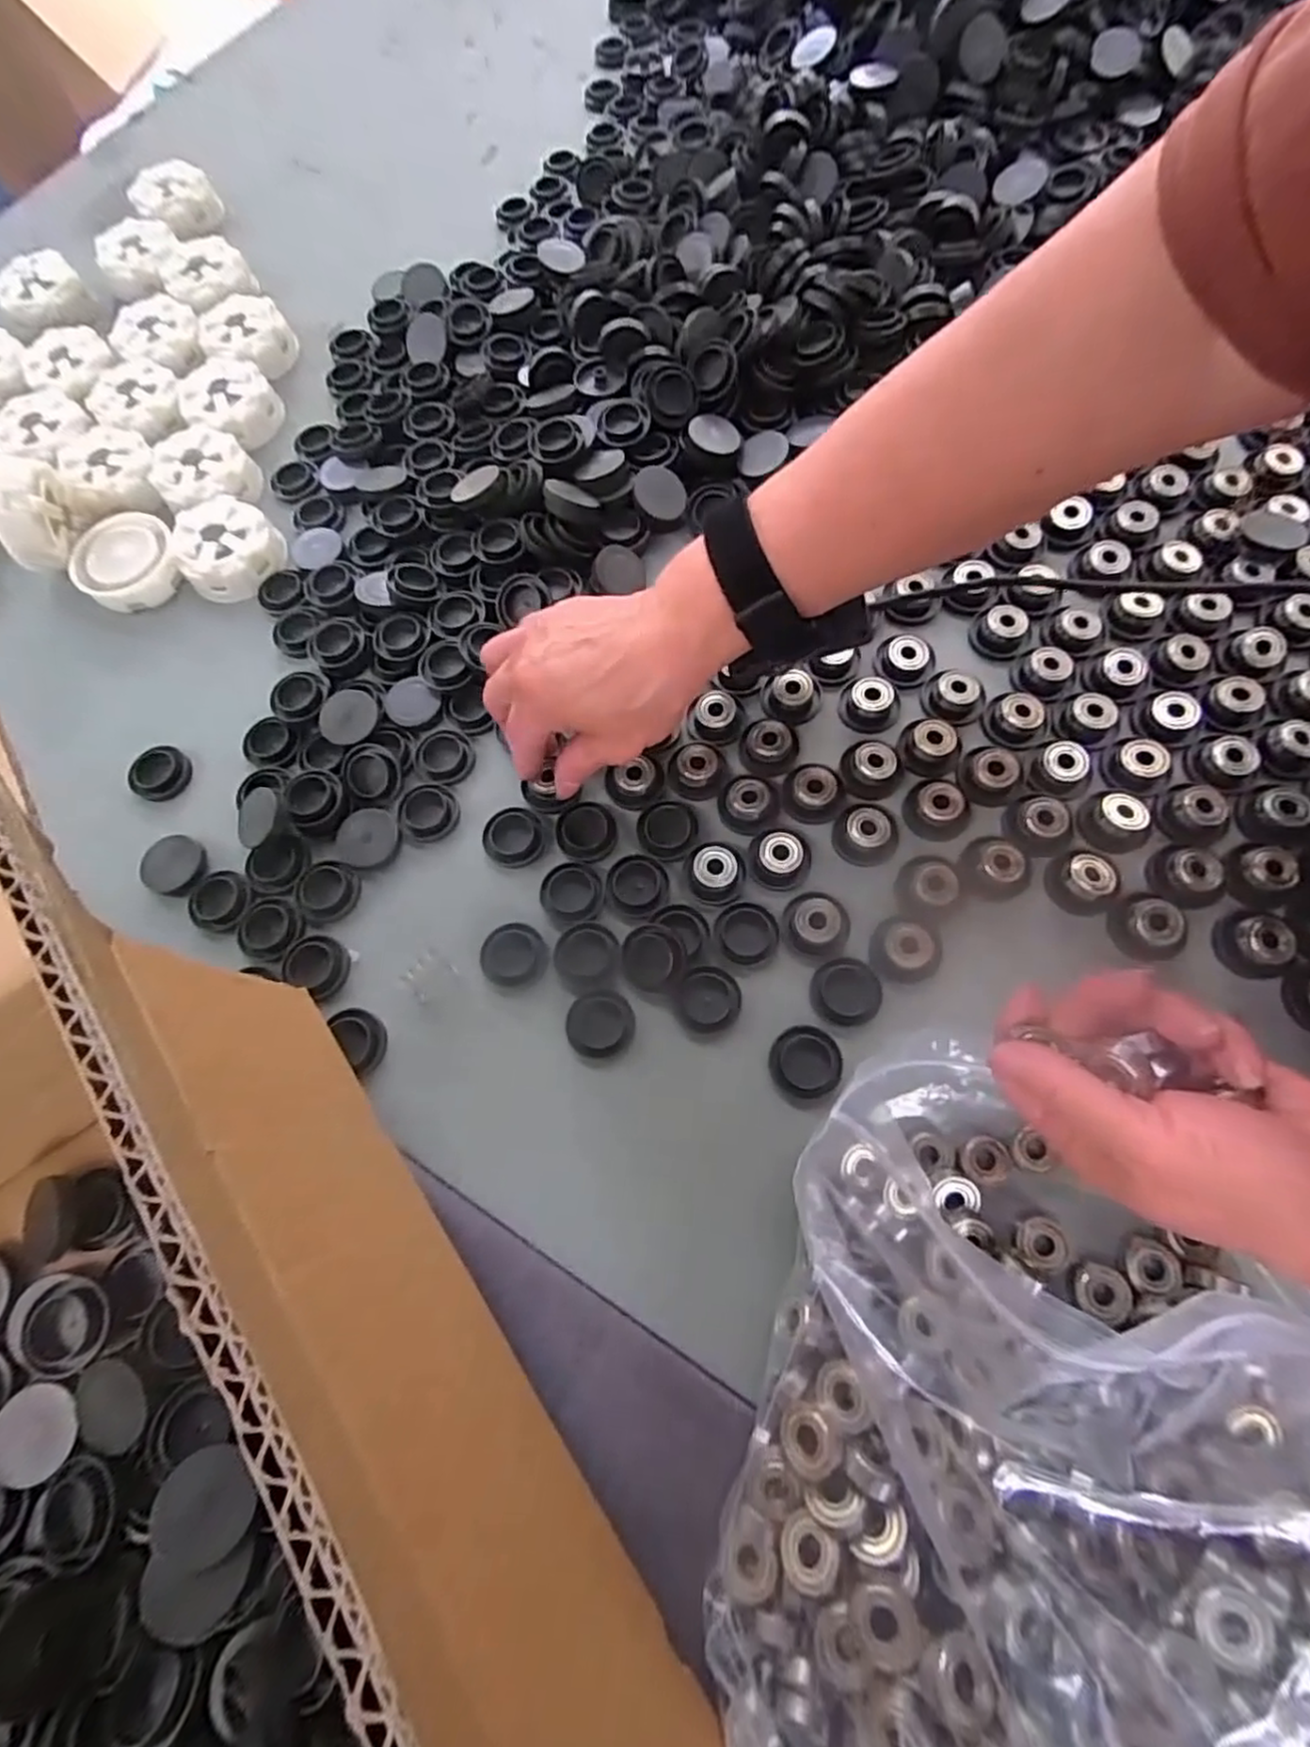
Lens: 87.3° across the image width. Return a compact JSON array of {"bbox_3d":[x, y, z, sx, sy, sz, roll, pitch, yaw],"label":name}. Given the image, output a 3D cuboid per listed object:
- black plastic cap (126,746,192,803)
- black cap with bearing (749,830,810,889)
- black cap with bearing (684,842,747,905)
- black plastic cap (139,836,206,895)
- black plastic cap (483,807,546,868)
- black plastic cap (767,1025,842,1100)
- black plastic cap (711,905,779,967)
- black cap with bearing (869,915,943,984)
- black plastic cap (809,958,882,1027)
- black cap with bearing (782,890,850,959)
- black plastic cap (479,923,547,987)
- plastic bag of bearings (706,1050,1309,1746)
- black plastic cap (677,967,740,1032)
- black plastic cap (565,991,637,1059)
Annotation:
[{"bbox_3d":[-0.280,-0.058,0.389,0.028,0.010,0.035,2,72,6],"label":"black plastic cap"},{"bbox_3d":[0.063,-0.007,0.346,0.031,0.014,0.027,11,73,9],"label":"black cap with bearing"},{"bbox_3d":[0.030,-0.002,0.345,0.030,0.013,0.031,-1,71,4],"label":"black cap with bearing"},{"bbox_3d":[-0.257,-0.005,0.366,0.032,0.006,0.034,-1,71,4],"label":"black plastic cap"},{"bbox_3d":[-0.075,-0.019,0.365,0.032,0.010,0.032,-1,71,4],"label":"black plastic cap"},{"bbox_3d":[0.069,0.087,0.317,0.031,0.008,0.031,-1,71,4],"label":"black plastic cap"},{"bbox_3d":[0.045,0.029,0.337,0.030,0.006,0.031,-1,71,4],"label":"black plastic cap"},{"bbox_3d":[0.120,0.034,0.328,0.030,0.013,0.034,27,76,13],"label":"black cap with bearing"},{"bbox_3d":[0.091,0.056,0.327,0.032,0.005,0.031,-1,71,4],"label":"black plastic cap"},{"bbox_3d":[0.079,0.023,0.334,0.030,0.014,0.033,-1,71,4],"label":"black cap with bearing"},{"bbox_3d":[-0.070,0.040,0.341,0.029,0.011,0.031,-1,71,4],"label":"black plastic cap"},{"bbox_3d":[0.141,0.210,0.238,0.208,0.075,0.263,14,72,9],"label":"plastic bag of bearings"},{"bbox_3d":[0.026,0.060,0.329,0.029,0.007,0.030,-1,71,4],"label":"black plastic cap"},{"bbox_3d":[-0.026,0.073,0.331,0.031,0.008,0.030,-1,71,4],"label":"black plastic cap"}]

